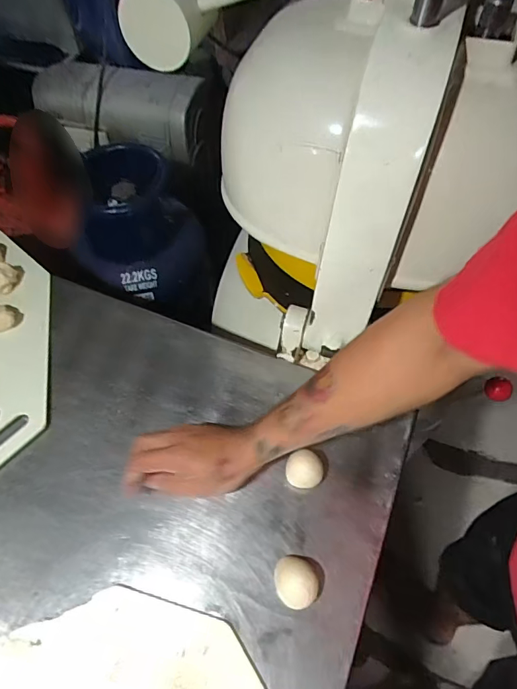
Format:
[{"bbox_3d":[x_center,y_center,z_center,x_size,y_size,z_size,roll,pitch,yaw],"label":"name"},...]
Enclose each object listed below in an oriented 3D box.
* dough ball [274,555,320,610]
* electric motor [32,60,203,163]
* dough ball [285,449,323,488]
[{"bbox_3d":[0.039,0.245,0.462,0.043,0.024,0.048,-13,58,-10],"label":"dough ball"},{"bbox_3d":[-0.341,-0.554,1.035,0.412,0.151,0.139,7,58,5],"label":"electric motor"},{"bbox_3d":[0.053,0.147,0.523,0.041,0.030,0.038,1,56,-1],"label":"dough ball"}]

